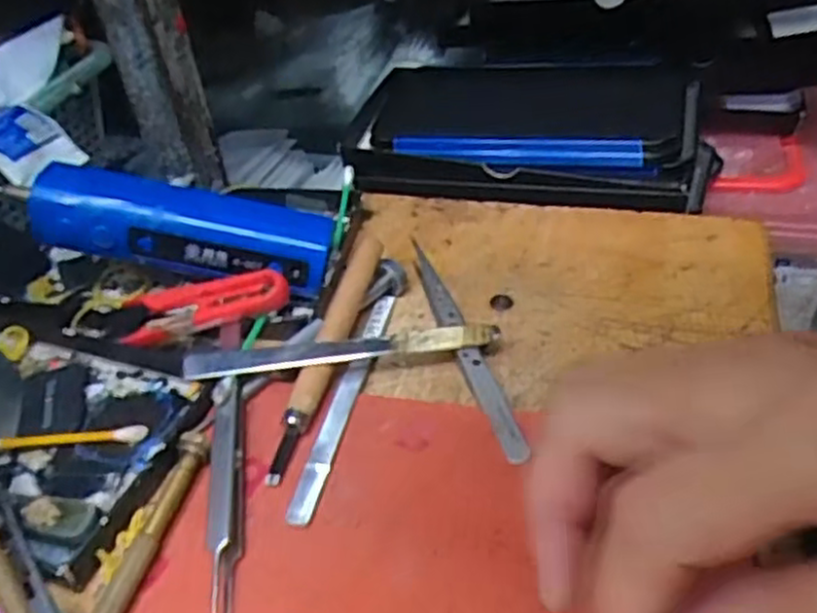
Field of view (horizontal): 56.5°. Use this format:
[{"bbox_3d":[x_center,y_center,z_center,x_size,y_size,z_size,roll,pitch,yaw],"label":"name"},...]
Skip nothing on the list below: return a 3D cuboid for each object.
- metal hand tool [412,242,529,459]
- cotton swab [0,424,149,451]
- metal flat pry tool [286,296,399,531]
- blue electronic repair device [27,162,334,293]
[{"bbox_3d":[0.022,0.011,0.328,0.011,0.011,0.143,-13,41,-9],"label":"metal hand tool"},{"bbox_3d":[-0.134,0.052,0.299,0.063,0.006,0.006,-4,40,2],"label":"cotton swab"},{"bbox_3d":[-0.025,0.034,0.309,0.009,0.004,0.125,5,42,13],"label":"metal flat pry tool"},{"bbox_3d":[-0.101,-0.036,0.344,0.130,0.026,0.030,9,40,-8],"label":"blue electronic repair device"}]

